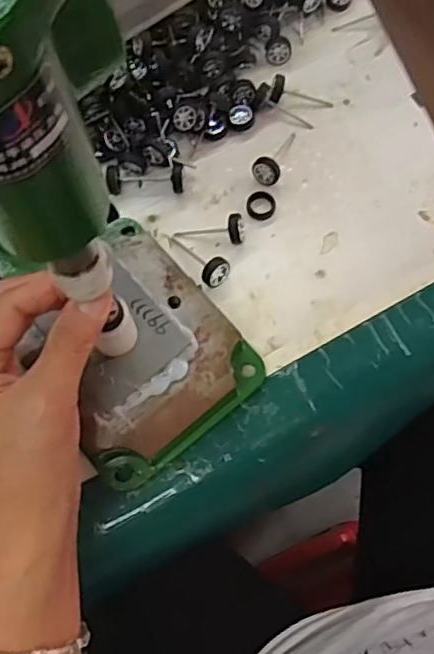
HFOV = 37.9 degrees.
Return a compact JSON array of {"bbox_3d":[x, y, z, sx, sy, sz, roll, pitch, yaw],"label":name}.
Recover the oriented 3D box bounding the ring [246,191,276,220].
[{"bbox_3d":[0.030,-0.084,0.435,0.020,0.005,0.020,0,70,1],"label":"ring"}]

